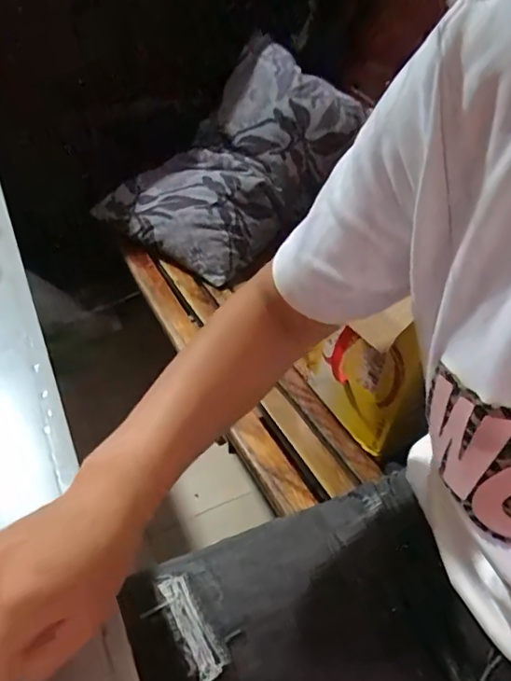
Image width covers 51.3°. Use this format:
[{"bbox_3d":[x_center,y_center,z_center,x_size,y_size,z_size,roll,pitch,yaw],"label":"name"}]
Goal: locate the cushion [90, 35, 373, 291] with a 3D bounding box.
[{"bbox_3d":[-0.041,-0.367,1.076,0.356,0.106,0.494,34,82,5],"label":"cushion"}]

